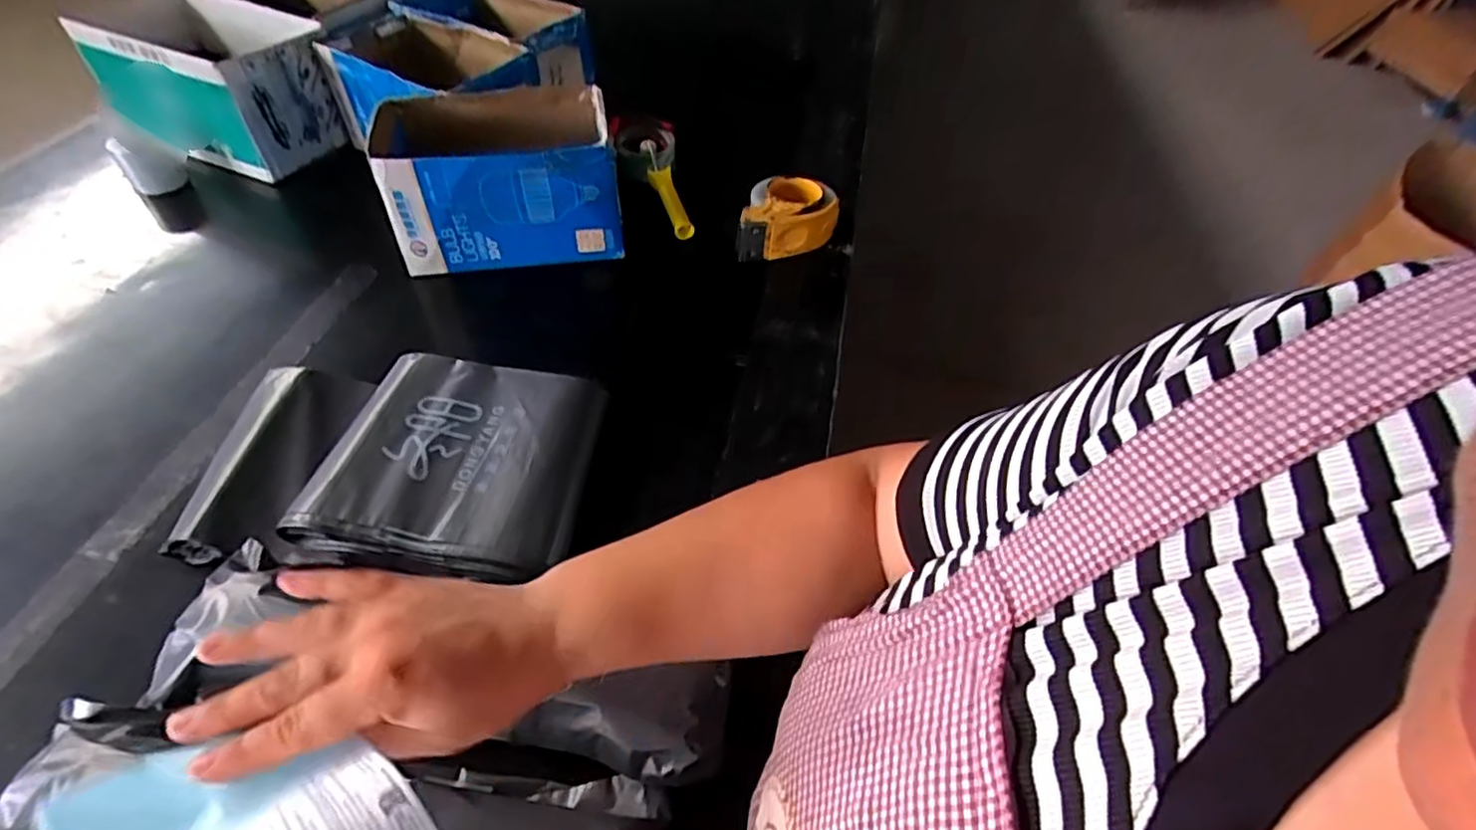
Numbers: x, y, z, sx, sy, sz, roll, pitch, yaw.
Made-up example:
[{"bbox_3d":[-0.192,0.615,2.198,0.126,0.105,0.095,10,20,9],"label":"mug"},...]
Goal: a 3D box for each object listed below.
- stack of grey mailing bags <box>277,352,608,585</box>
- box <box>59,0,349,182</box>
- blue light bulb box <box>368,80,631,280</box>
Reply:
[{"bbox_3d":[-0.257,0.041,0.634,0.237,0.050,0.230,8,49,2],"label":"stack of grey mailing bags"},{"bbox_3d":[-0.759,-0.491,0.978,0.343,0.149,0.191,21,51,13],"label":"box"},{"bbox_3d":[-0.299,-0.299,0.859,0.271,0.156,0.175,-8,50,-12],"label":"blue light bulb box"}]

